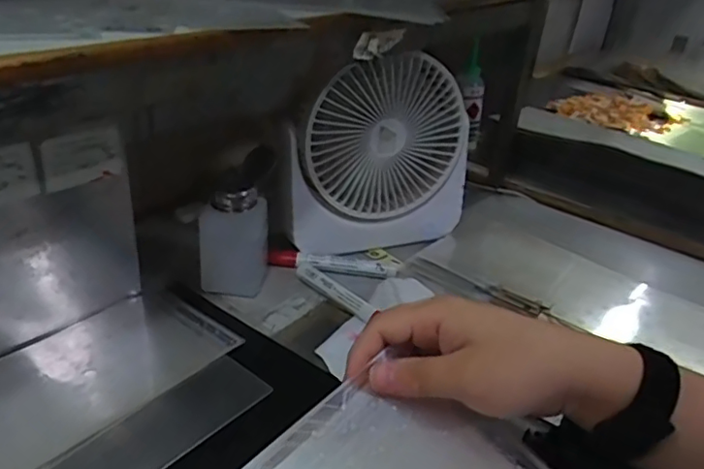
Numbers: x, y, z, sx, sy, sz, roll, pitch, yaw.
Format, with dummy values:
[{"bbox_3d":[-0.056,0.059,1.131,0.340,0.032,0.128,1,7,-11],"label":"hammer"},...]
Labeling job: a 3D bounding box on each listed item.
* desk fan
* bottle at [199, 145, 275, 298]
[{"bbox_3d":[0.027,-0.076,0.588,0.190,0.194,0.065,-12,33,-27],"label":"desk fan"},{"bbox_3d":[-0.102,-0.011,0.520,0.053,0.127,0.052,12,30,13],"label":"bottle"}]

